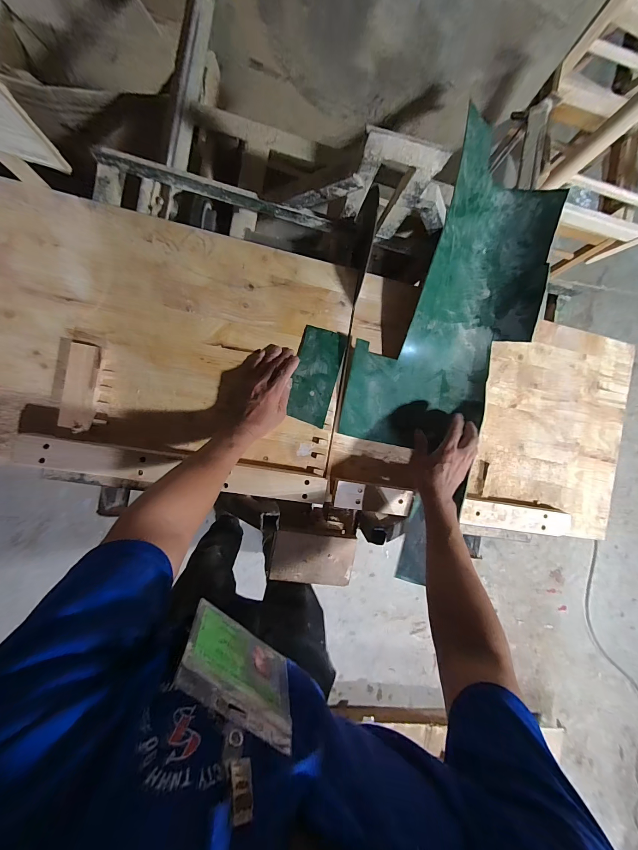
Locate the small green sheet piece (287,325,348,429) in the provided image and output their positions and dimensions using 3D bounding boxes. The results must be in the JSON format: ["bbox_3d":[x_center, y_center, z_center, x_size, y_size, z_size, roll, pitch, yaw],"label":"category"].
[{"bbox_3d":[-0.004,-0.094,0.613,0.083,0.008,0.182,13,87,-10],"label":"small green sheet piece"}]

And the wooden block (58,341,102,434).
[{"bbox_3d":[-0.405,-0.064,0.540,0.048,0.013,0.144,7,89,-10],"label":"wooden block"}]

